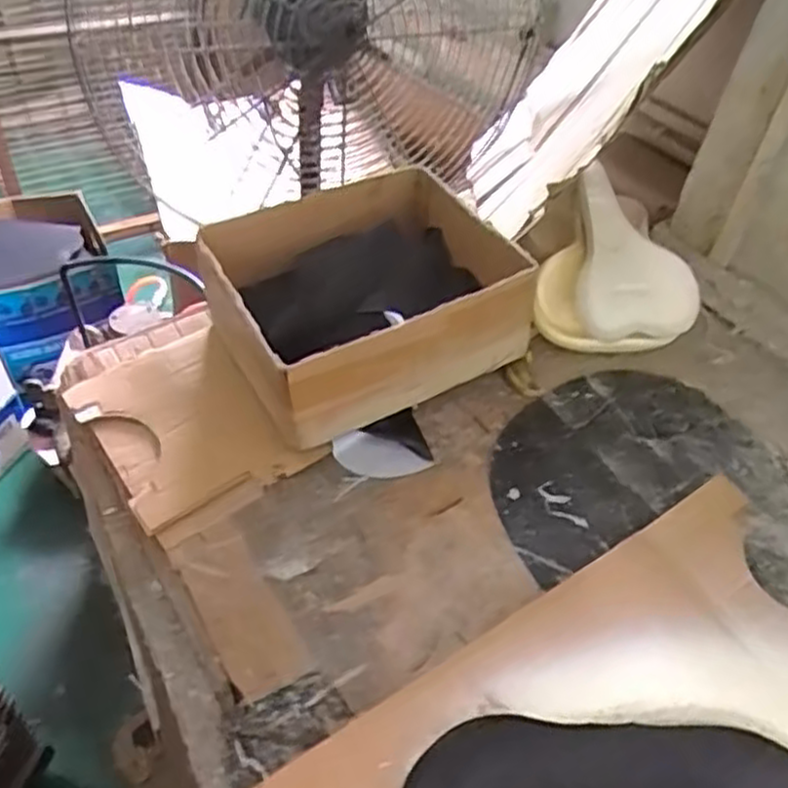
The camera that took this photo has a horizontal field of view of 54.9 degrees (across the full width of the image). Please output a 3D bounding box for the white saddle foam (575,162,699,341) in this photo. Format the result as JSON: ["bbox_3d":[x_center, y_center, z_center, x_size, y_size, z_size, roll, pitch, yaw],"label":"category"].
[{"bbox_3d":[0.311,-0.184,1.005,0.147,0.060,0.246,2,72,0],"label":"white saddle foam"}]

